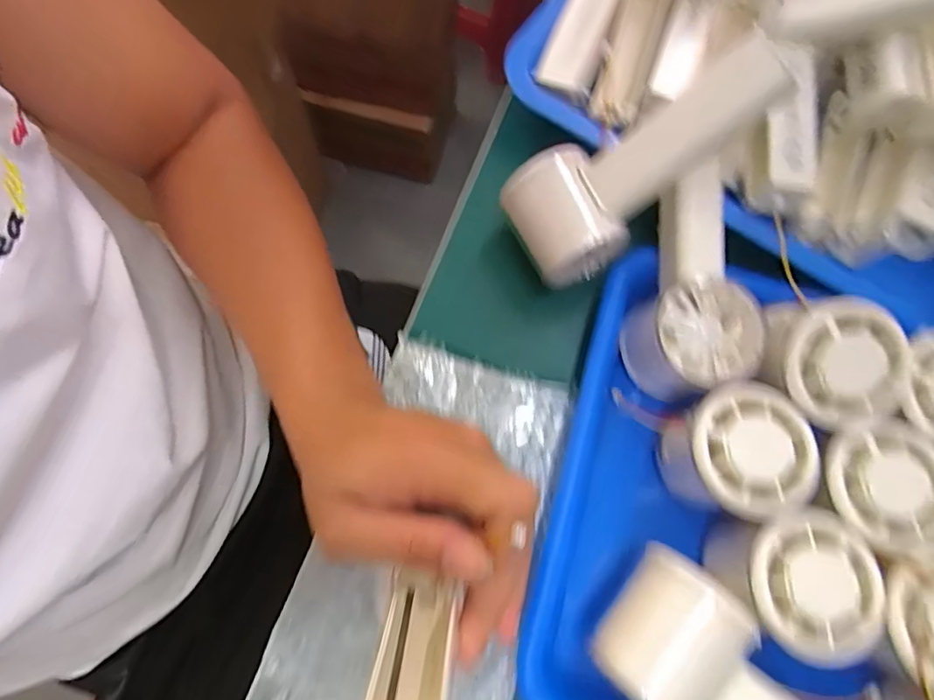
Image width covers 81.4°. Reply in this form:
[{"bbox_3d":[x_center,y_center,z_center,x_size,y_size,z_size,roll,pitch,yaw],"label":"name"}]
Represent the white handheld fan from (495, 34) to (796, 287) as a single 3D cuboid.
[{"bbox_3d":[0.089,-0.097,0.288,0.146,0.050,0.061,-34,74,30],"label":"white handheld fan"}]

